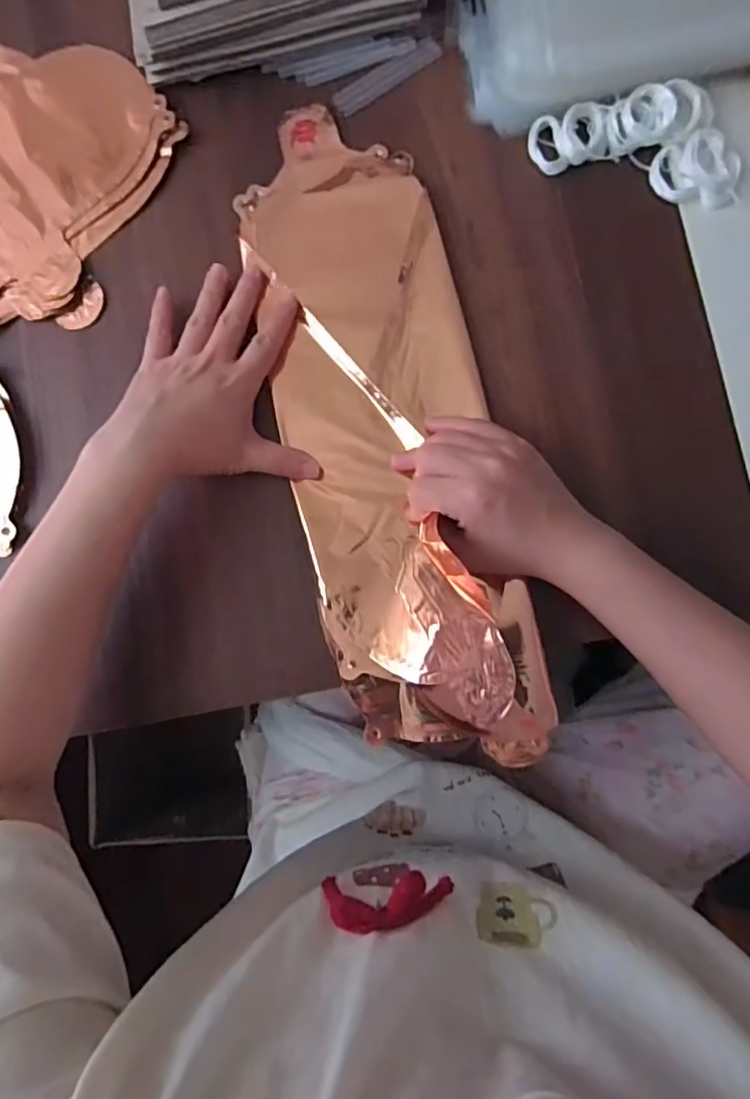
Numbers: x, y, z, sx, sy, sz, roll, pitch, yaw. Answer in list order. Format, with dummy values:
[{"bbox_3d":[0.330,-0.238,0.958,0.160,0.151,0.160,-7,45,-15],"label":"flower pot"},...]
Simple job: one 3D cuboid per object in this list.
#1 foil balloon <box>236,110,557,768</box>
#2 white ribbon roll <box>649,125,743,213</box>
[{"bbox_3d":[0.006,-0.078,0.373,0.130,0.018,0.421,-12,84,2],"label":"foil balloon"},{"bbox_3d":[0.212,-0.249,0.374,0.054,0.014,0.041,11,85,4],"label":"white ribbon roll"}]

